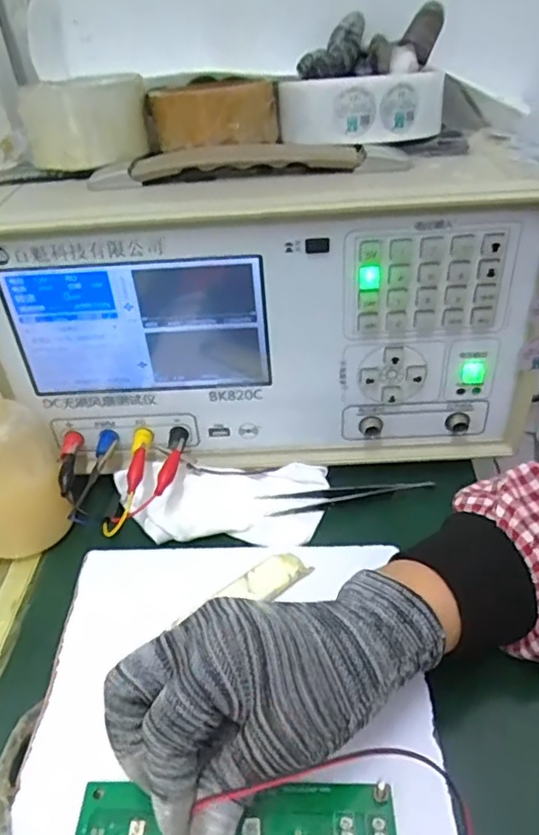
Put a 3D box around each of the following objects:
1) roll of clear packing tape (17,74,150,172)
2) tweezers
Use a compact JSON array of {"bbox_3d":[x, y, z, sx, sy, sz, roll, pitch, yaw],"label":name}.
[{"bbox_3d":[-0.118,-0.193,0.399,0.058,0.055,0.068,12,41,20],"label":"roll of clear packing tape"},{"bbox_3d":[0.053,0.053,0.413,0.117,0.006,0.018,-8,39,-3],"label":"tweezers"}]

